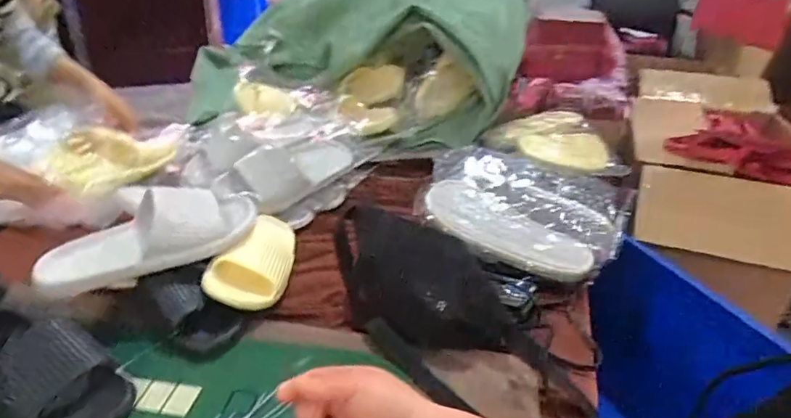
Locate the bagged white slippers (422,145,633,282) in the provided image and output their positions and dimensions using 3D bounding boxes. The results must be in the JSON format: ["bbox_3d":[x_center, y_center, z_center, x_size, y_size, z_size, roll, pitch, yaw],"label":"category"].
[{"bbox_3d":[0.206,0.000,0.874,0.355,0.115,0.238,12,29,18],"label":"bagged white slippers"}]

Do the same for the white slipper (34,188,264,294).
[{"bbox_3d":[-0.324,0.027,0.687,0.261,0.087,0.115,-7,29,-16],"label":"white slipper"}]

